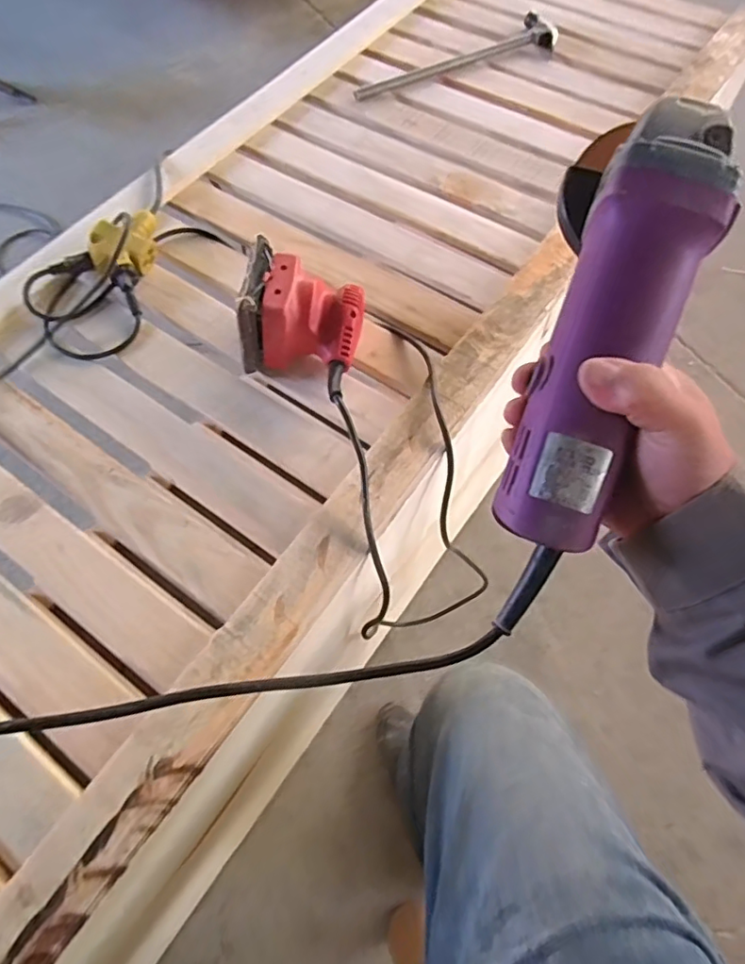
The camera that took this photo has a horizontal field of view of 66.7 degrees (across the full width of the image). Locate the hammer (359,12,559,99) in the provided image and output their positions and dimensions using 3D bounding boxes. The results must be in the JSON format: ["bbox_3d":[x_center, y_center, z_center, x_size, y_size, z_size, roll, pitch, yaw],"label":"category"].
[{"bbox_3d":[0.141,-0.686,0.927,0.349,0.020,0.084,-29,65,-11],"label":"hammer"}]

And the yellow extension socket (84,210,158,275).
[{"bbox_3d":[-0.317,-0.305,0.739,0.096,0.047,0.084,-29,65,-11],"label":"yellow extension socket"}]

